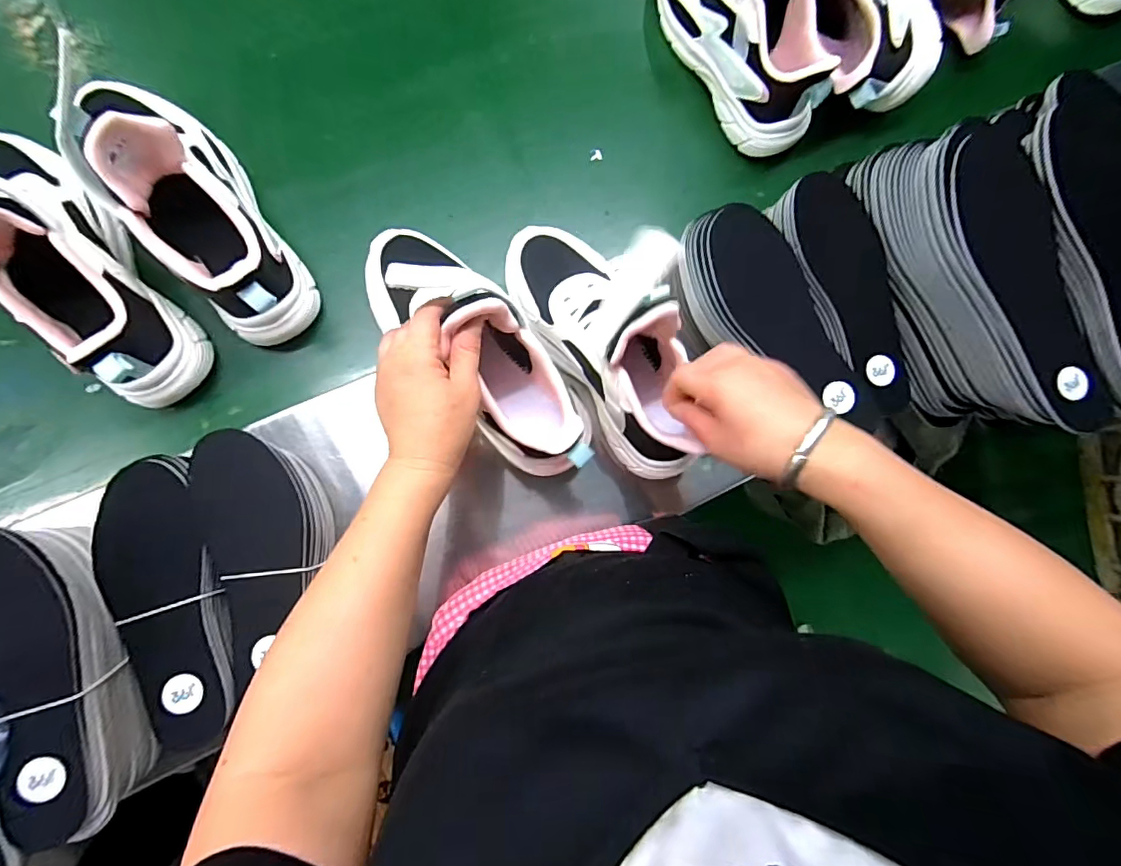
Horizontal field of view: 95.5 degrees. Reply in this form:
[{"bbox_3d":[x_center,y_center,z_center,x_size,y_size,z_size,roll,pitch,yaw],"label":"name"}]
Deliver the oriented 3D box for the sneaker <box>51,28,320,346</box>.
[{"bbox_3d":[-0.291,-0.184,0.395,0.075,0.137,0.224,-33,95,-8],"label":"sneaker"}]

